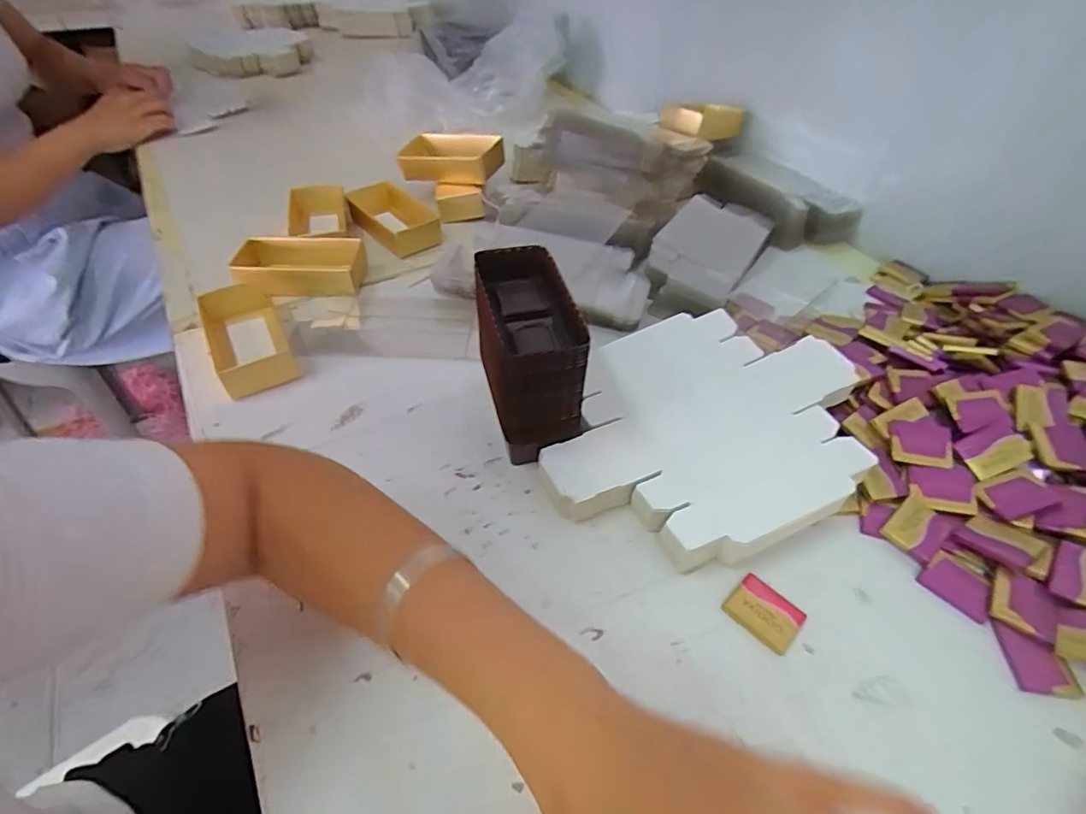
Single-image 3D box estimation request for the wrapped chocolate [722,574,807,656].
[{"bbox_3d":[0.134,0.124,0.330,0.040,0.007,0.032,36,55,28],"label":"wrapped chocolate"}]

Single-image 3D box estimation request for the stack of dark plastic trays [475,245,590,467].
[{"bbox_3d":[-0.013,-0.037,0.404,0.064,0.109,0.120,-7,47,-8],"label":"stack of dark plastic trays"}]

